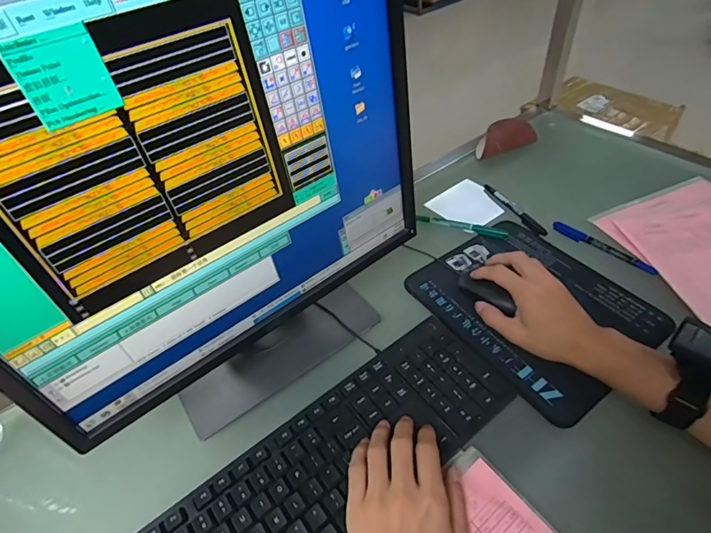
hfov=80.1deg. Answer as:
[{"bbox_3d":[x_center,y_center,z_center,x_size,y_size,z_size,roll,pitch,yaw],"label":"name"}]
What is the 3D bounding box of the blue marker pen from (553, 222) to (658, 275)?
[{"bbox_3d":[0.333,-0.027,0.573,0.018,0.011,0.139,-35,52,-24],"label":"blue marker pen"}]

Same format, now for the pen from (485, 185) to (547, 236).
[{"bbox_3d":[0.242,-0.090,0.645,0.014,0.013,0.136,-20,47,-12],"label":"pen"}]

